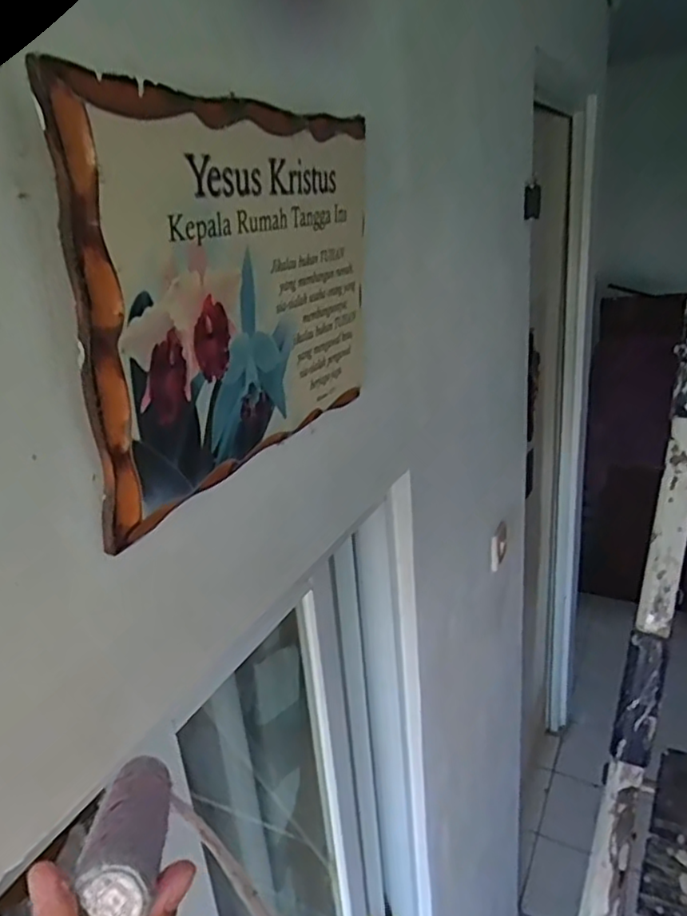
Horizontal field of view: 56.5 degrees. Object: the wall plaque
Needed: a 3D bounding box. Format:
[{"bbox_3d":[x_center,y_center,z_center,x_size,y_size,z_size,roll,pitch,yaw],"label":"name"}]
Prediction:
[{"bbox_3d":[-0.055,-0.113,0.438,0.012,0.229,0.303,12,27,25],"label":"wall plaque"}]

